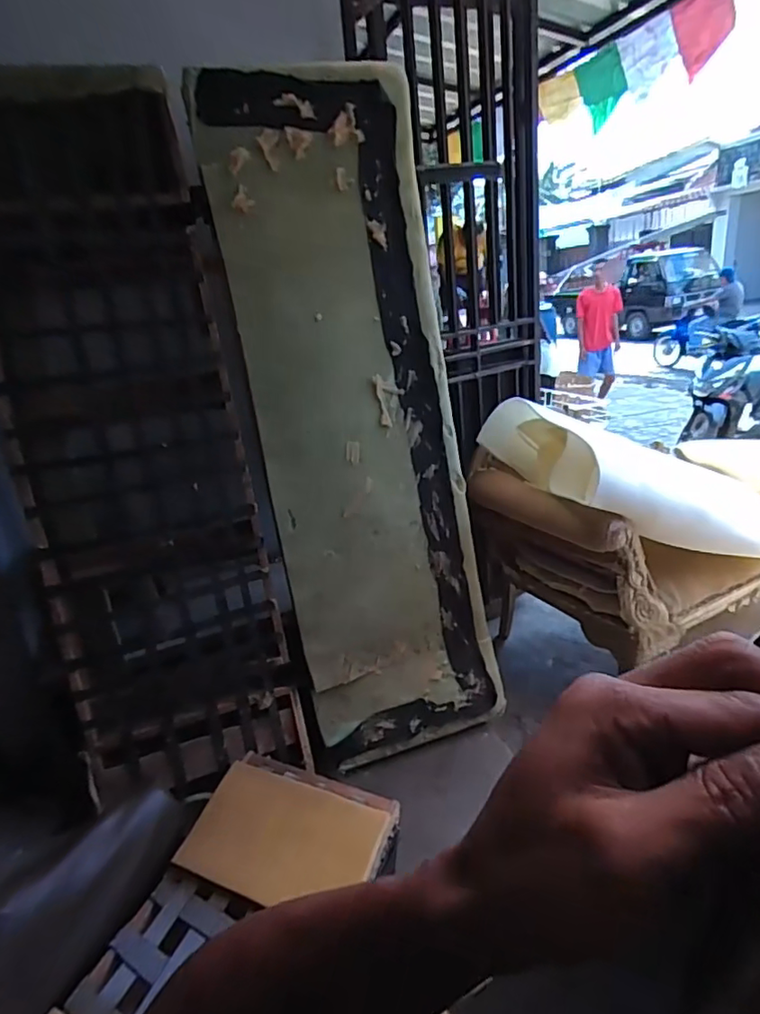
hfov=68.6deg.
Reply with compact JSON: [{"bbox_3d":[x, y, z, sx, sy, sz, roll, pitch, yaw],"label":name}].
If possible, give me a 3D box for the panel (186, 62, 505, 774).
[{"bbox_3d":[-0.040,-0.213,1.559,0.590,1.837,0.092,-12,8,-15],"label":"panel"}]

